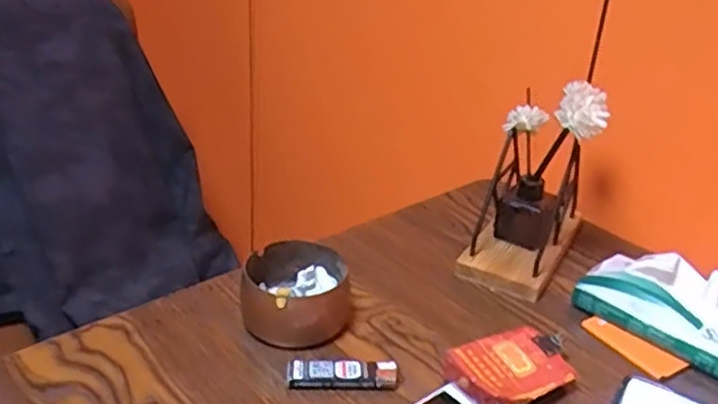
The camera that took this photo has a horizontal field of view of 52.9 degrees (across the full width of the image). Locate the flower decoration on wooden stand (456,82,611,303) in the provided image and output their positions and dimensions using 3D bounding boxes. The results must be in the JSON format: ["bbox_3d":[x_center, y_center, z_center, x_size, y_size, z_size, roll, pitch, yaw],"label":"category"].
[{"bbox_3d":[0.167,-0.021,0.677,0.093,0.171,0.155,16,30,21],"label":"flower decoration on wooden stand"}]

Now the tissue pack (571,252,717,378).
[{"bbox_3d":[0.274,0.095,0.598,0.177,0.051,0.087,27,35,37],"label":"tissue pack"}]

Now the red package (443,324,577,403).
[{"bbox_3d":[0.114,0.127,0.538,0.089,0.028,0.062,-14,33,-31],"label":"red package"}]

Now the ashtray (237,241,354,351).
[{"bbox_3d":[-0.052,0.074,0.590,0.085,0.048,0.080,2,28,-4],"label":"ashtray"}]

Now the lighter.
[{"bbox_3d":[-0.012,0.127,0.533,0.080,0.015,0.022,2,28,-4],"label":"lighter"}]

